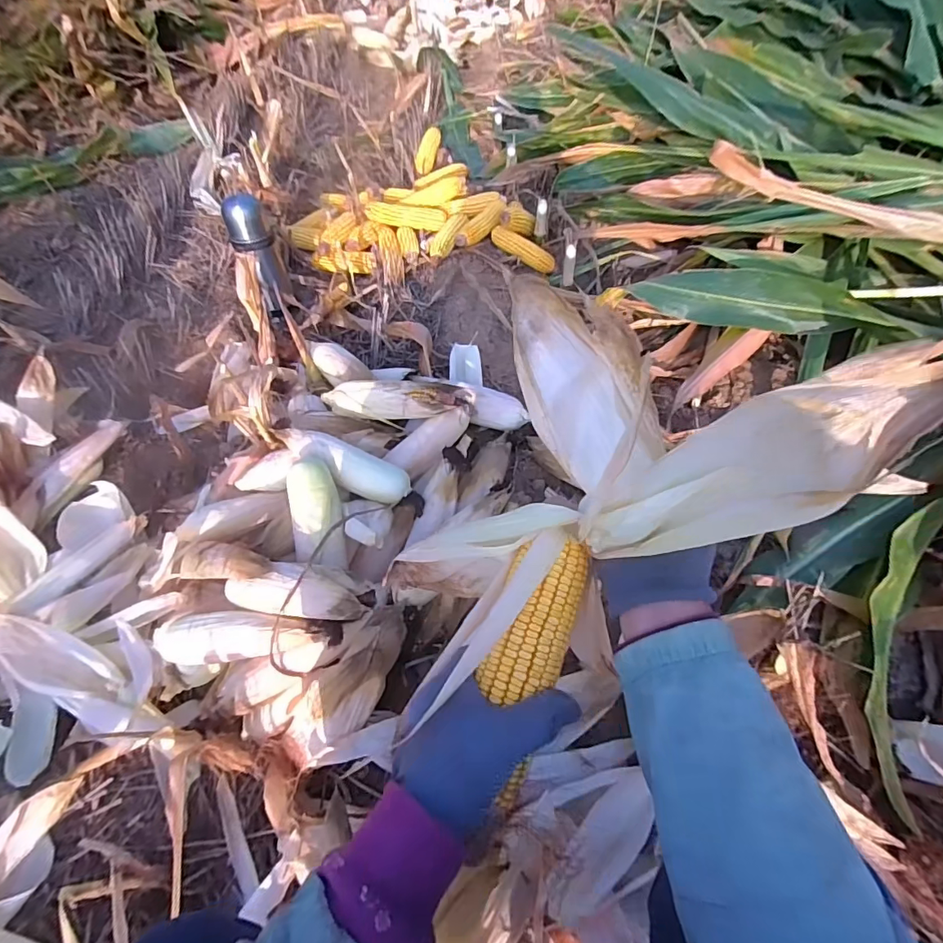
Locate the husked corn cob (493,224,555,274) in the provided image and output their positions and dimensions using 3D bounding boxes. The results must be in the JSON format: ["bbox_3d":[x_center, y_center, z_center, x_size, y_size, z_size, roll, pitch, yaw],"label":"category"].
[{"bbox_3d":[0.139,-0.601,1.290,0.198,0.040,0.048,35,62,5],"label":"husked corn cob"}]

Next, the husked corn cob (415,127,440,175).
[{"bbox_3d":[-0.149,-1.072,1.604,0.061,0.061,0.228,8,56,7],"label":"husked corn cob"}]

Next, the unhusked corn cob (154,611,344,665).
[{"bbox_3d":[-0.294,0.218,0.624,0.258,0.076,0.060,1,55,2],"label":"unhusked corn cob"}]

